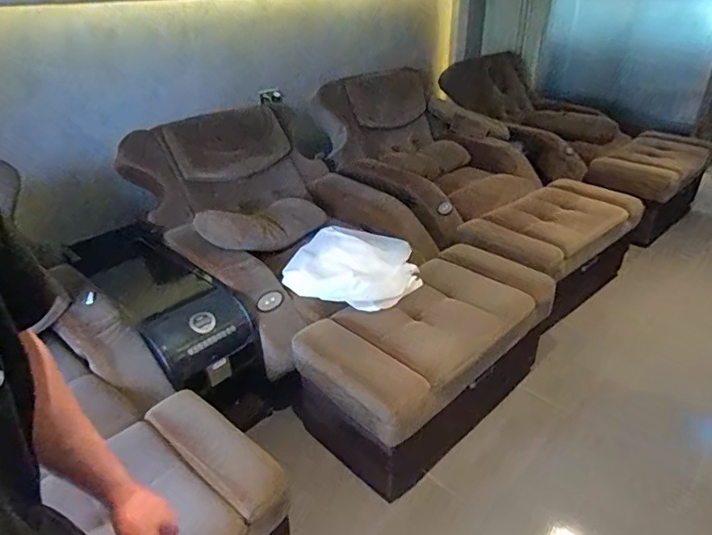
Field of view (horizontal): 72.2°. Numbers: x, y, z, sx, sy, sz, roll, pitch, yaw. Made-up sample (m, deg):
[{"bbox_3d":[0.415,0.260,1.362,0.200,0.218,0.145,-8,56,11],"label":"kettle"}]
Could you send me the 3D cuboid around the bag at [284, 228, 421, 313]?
[{"bbox_3d":[0.006,-0.012,1.837,0.445,0.086,0.437,13,34,23],"label":"bag"}]

